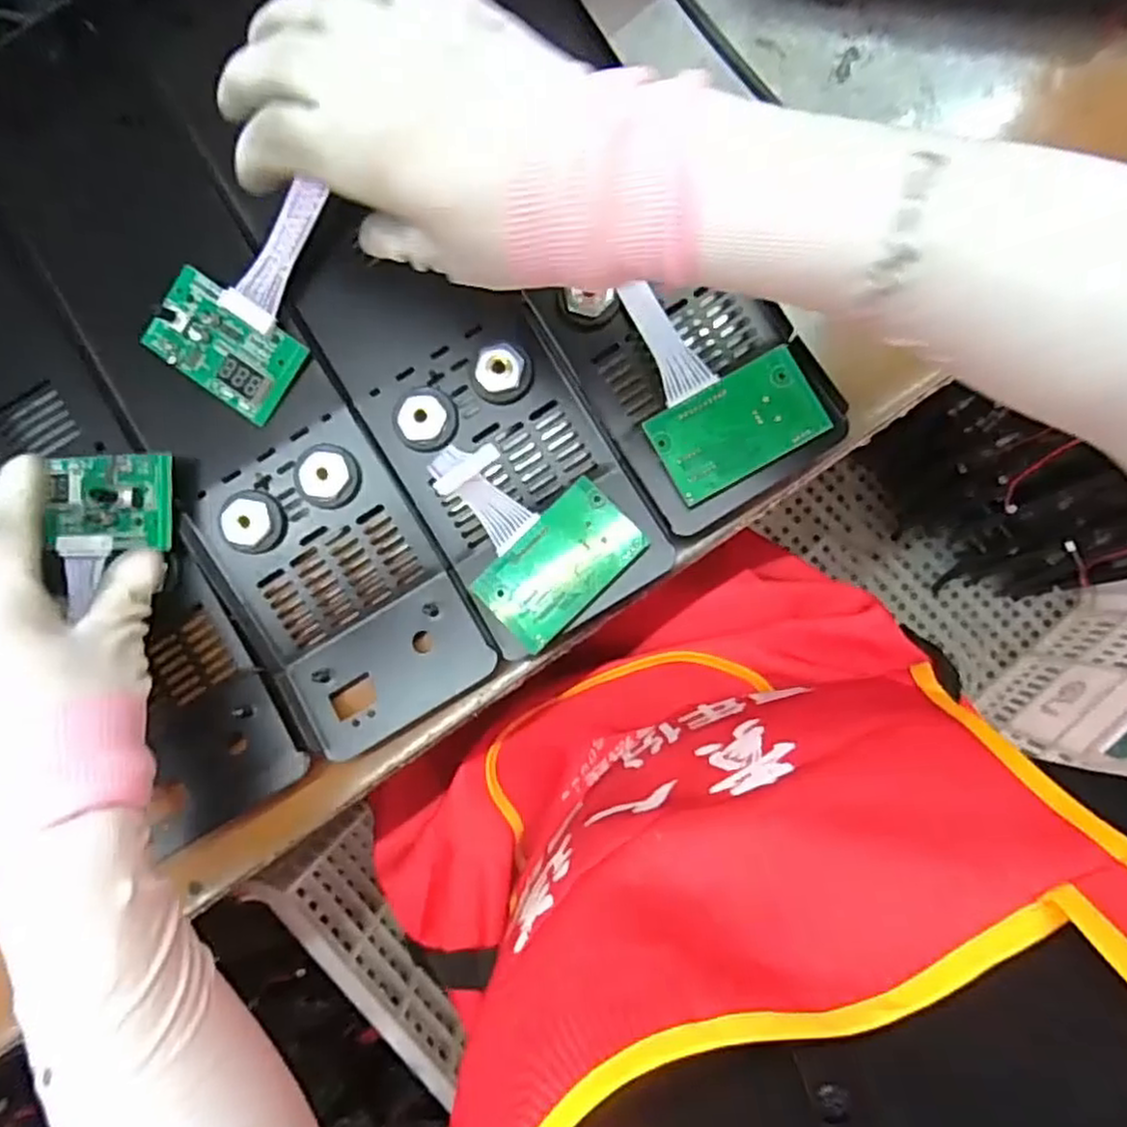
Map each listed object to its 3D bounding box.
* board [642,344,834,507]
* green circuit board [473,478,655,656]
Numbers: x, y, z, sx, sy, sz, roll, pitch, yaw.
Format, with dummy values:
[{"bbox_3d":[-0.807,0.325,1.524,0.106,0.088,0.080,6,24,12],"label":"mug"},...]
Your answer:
[{"bbox_3d":[0.080,-0.064,0.334,0.074,0.004,0.044,-29,85,3],"label":"board"},{"bbox_3d":[-0.002,0.001,0.337,0.074,0.004,0.044,-44,84,3],"label":"green circuit board"}]

